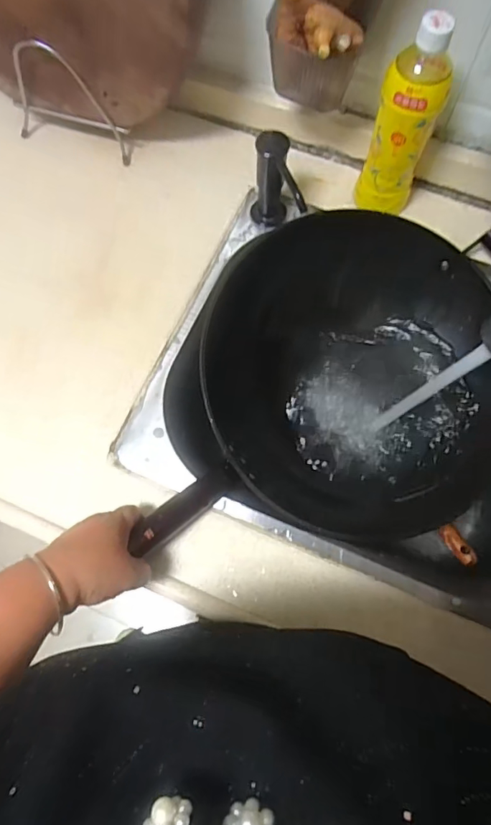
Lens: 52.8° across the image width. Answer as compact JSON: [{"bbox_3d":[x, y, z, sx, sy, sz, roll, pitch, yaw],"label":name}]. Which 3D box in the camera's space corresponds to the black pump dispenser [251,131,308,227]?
[{"bbox_3d":[0.037,-0.248,0.581,0.040,0.113,0.099,-12,70,-4],"label":"black pump dispenser"}]

